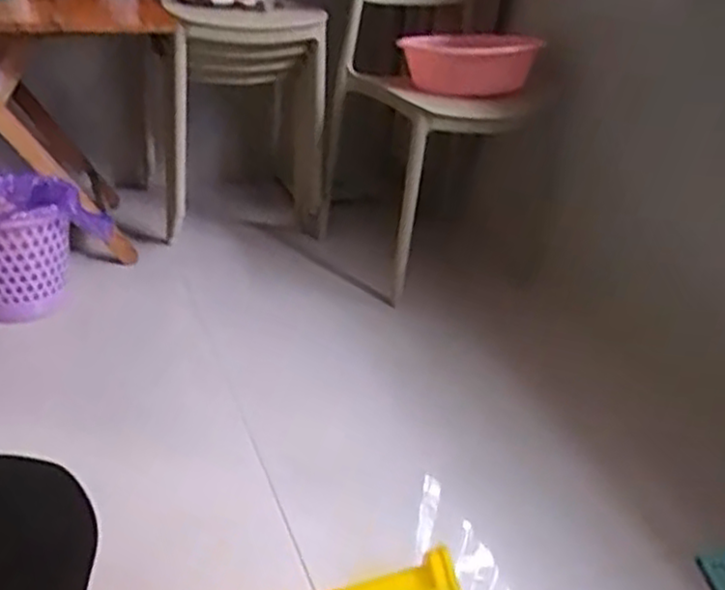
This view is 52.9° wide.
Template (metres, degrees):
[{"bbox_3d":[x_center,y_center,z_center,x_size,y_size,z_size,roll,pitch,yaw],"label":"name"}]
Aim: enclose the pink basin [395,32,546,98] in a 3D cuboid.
[{"bbox_3d":[0.226,-0.498,1.566,0.274,0.111,0.274,6,29,-3],"label":"pink basin"}]

